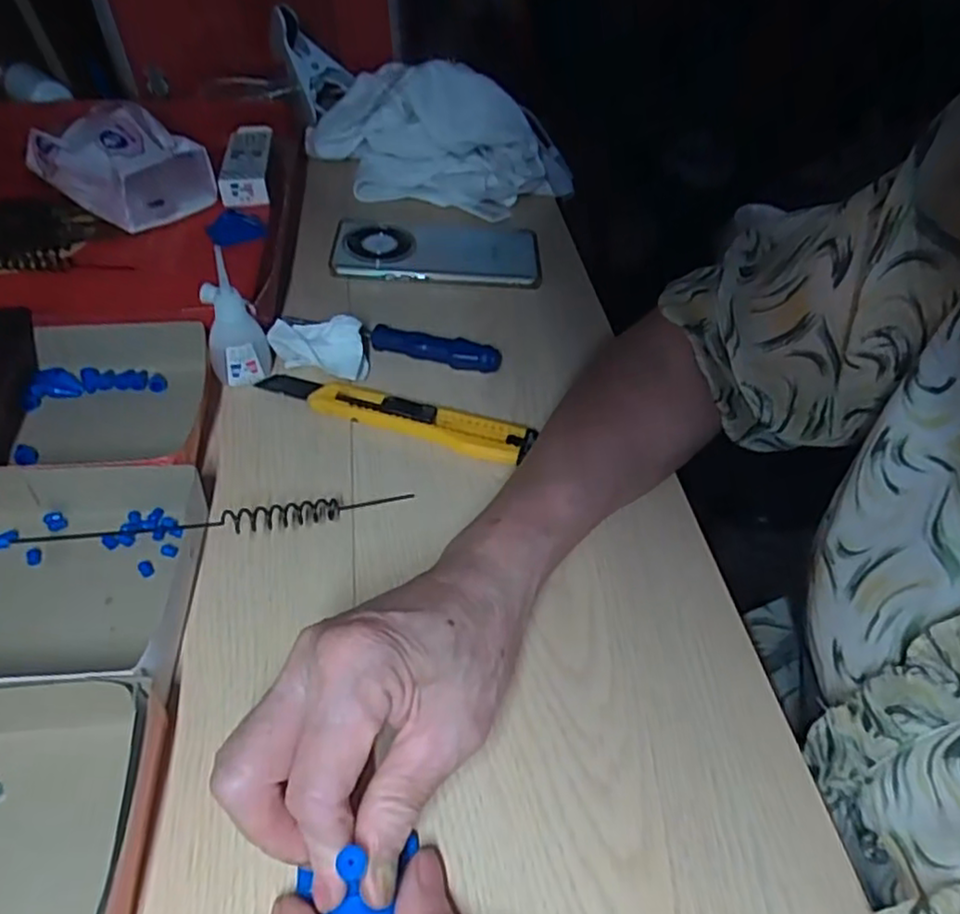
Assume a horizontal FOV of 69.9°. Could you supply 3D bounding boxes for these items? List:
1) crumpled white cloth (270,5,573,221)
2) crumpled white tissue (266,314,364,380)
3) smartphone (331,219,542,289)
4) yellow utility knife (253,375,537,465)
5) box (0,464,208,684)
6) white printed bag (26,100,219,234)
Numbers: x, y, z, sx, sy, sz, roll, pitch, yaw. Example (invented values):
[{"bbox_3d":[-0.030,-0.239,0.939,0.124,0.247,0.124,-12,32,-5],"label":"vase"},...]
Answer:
[{"bbox_3d":[-0.056,-0.307,0.630,0.287,0.094,0.123,9,47,3],"label":"crumpled white cloth"},{"bbox_3d":[-0.105,-0.070,0.447,0.058,0.037,0.031,7,46,0],"label":"crumpled white tissue"},{"bbox_3d":[-0.034,-0.173,0.564,0.168,0.007,0.080,0,46,-7],"label":"smartphone"},{"bbox_3d":[-0.056,-0.026,0.431,0.171,0.015,0.028,15,46,7],"label":"yellow utility knife"},{"bbox_3d":[-0.196,0.056,0.314,0.119,0.035,0.115,2,46,-5],"label":"box"},{"bbox_3d":[-0.294,-0.242,0.559,0.111,0.075,0.091,23,49,15],"label":"white printed bag"}]

